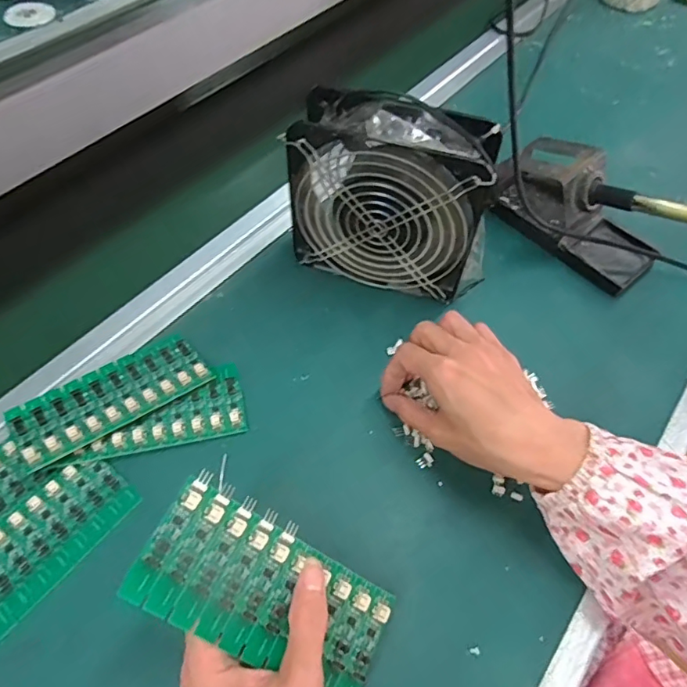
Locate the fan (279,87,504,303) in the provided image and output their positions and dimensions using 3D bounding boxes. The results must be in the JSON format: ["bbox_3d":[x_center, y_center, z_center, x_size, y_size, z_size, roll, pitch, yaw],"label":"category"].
[{"bbox_3d":[0.040,-0.112,0.418,0.157,0.153,0.056,15,59,7],"label":"fan"}]

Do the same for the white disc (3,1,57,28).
[{"bbox_3d":[-0.429,-0.451,0.709,0.063,0.011,0.063,1,58,-2],"label":"white disc"}]

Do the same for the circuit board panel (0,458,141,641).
[{"bbox_3d":[-0.205,0.136,0.338,0.056,0.008,0.136,34,63,17],"label":"circuit board panel"}]

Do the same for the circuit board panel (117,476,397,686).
[{"bbox_3d":[-0.037,0.131,0.273,0.136,0.009,0.063,34,59,-13],"label":"circuit board panel"}]

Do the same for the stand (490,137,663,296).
[{"bbox_3d":[0.219,-0.124,0.483,0.072,0.075,0.154,-39,67,-23],"label":"stand"}]

